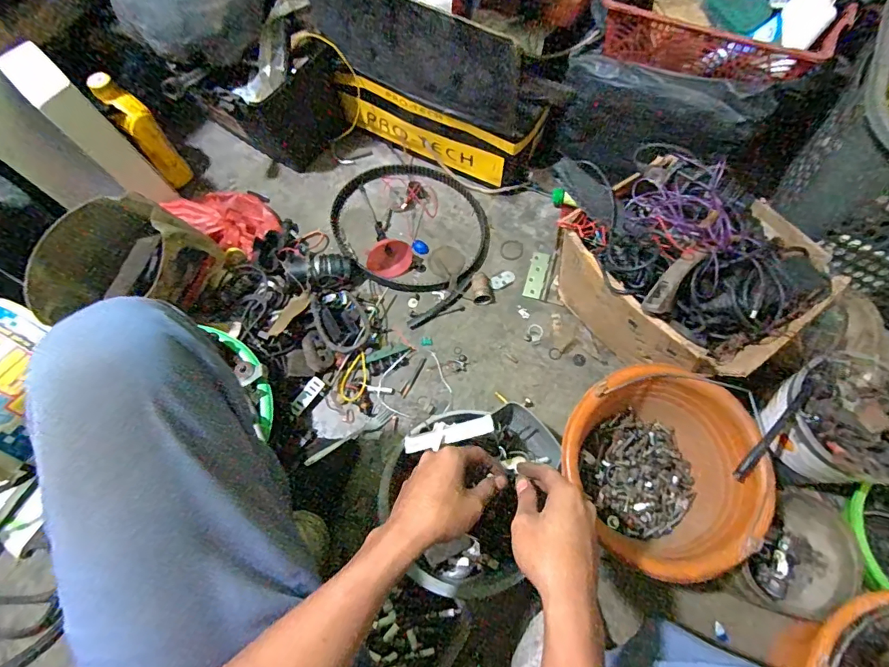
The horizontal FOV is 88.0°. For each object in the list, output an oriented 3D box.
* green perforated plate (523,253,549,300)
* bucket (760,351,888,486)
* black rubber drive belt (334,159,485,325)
[{"bbox_3d":[0.174,-0.110,0.867,0.033,0.006,0.100,16,68,8],"label":"green perforated plate"},{"bbox_3d":[0.531,0.120,0.616,0.147,0.132,0.159,0,67,1],"label":"bucket"},{"bbox_3d":[-0.063,-0.210,0.890,0.272,0.028,0.346,-40,72,-15],"label":"black rubber drive belt"}]

